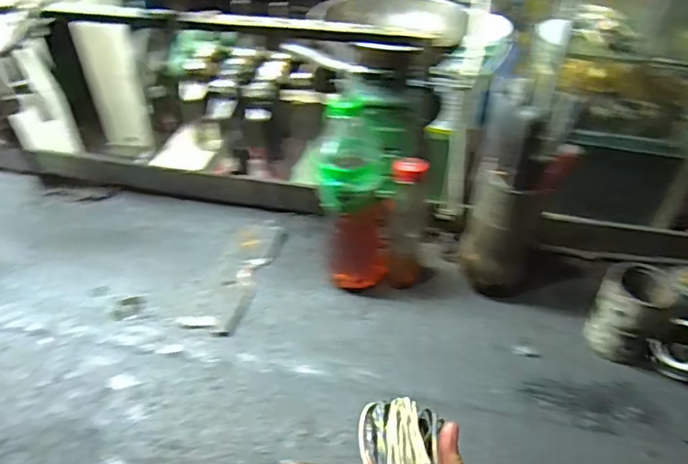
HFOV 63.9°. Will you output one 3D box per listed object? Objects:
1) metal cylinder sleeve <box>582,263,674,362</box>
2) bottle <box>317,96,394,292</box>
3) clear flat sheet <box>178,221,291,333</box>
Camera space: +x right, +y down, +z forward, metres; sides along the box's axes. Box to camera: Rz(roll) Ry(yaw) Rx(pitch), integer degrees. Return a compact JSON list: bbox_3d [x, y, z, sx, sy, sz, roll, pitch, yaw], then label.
[{"bbox_3d":[0.343,0.101,0.669,0.073,0.106,0.070,28,51,28],"label":"metal cylinder sleeve"},{"bbox_3d":[0.013,-0.040,0.701,0.087,0.262,0.065,0,43,2],"label":"bottle"},{"bbox_3d":[-0.152,0.060,0.798,0.077,0.007,0.212,12,45,14],"label":"clear flat sheet"}]

